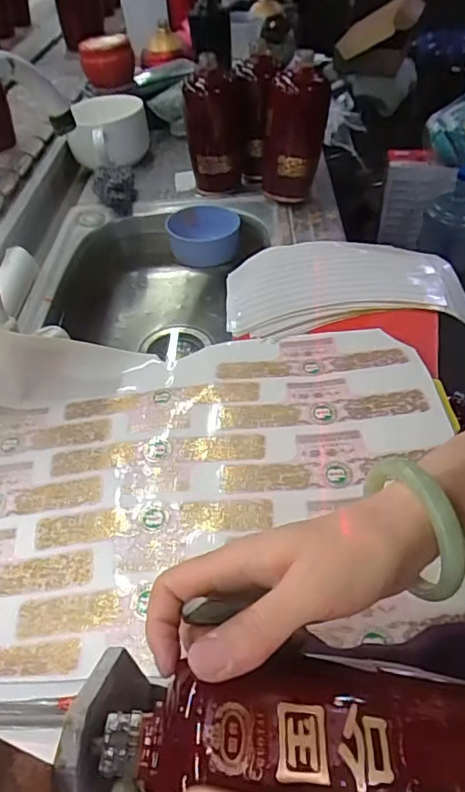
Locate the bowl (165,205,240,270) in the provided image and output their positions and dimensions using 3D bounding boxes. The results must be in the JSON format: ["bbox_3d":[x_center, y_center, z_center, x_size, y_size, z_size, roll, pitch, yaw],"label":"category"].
[{"bbox_3d":[-0.043,-0.247,0.798,0.107,0.058,0.107,-3,47,1],"label":"bowl"}]

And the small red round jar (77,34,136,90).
[{"bbox_3d":[-0.230,-0.619,0.972,0.099,0.084,0.077,-10,47,-7],"label":"small red round jar"}]

